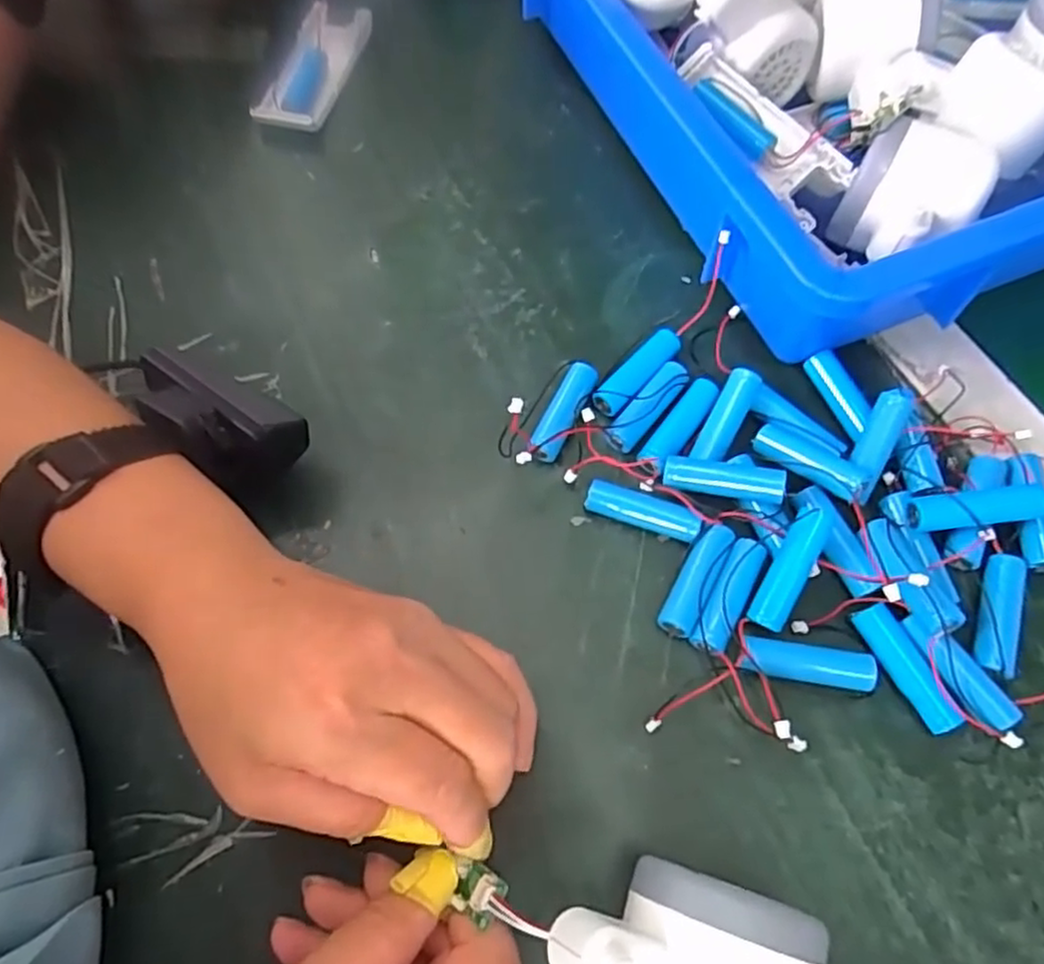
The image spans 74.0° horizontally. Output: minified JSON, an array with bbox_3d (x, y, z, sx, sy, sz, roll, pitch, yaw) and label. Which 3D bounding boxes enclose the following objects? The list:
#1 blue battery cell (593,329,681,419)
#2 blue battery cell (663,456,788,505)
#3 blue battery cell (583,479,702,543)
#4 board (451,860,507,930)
[{"bbox_3d":[0.054,-0.051,0.325,0.051,0.011,0.014,-43,71,-15],"label":"blue battery cell"},{"bbox_3d":[0.085,-0.001,0.293,0.048,0.018,0.013,12,67,8],"label":"blue battery cell"},{"bbox_3d":[0.052,0.013,0.300,0.049,0.014,0.013,20,68,11],"label":"blue battery cell"},{"bbox_3d":[-0.014,0.131,0.221,0.015,0.009,0.014,23,69,12],"label":"board"}]

